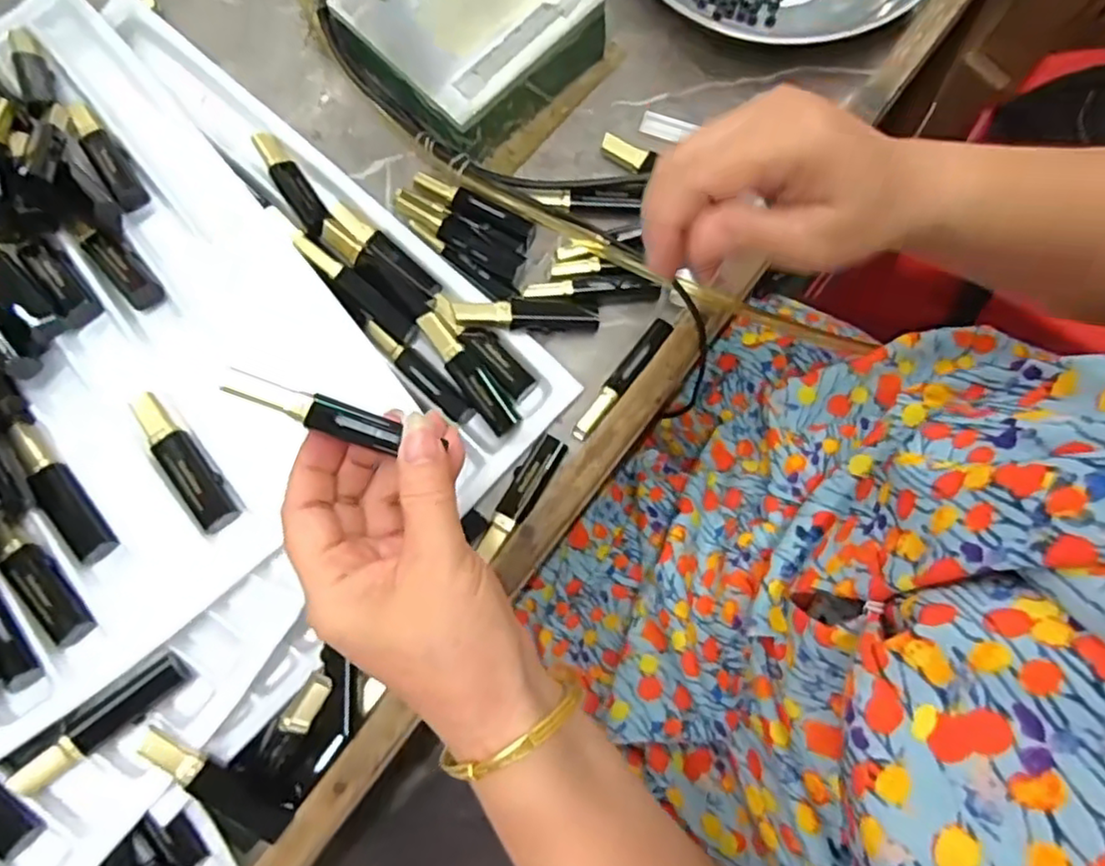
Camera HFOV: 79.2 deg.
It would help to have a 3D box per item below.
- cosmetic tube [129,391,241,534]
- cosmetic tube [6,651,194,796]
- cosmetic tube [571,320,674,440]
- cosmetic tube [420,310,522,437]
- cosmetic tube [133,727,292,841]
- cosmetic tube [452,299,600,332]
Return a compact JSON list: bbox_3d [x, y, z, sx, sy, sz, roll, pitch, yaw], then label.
[{"bbox_3d":[-0.190,0.014,0.341,0.020,0.014,0.084,-40,83,-7],"label":"cosmetic tube"},{"bbox_3d":[-0.222,0.144,0.332,0.084,0.024,0.017,-40,83,-7],"label":"cosmetic tube"},{"bbox_3d":[0.041,-0.032,0.394,0.013,0.013,0.087,38,82,6],"label":"cosmetic tube"},{"bbox_3d":[-0.050,-0.035,0.390,0.018,0.013,0.084,-40,83,-7],"label":"cosmetic tube"},{"bbox_3d":[-0.170,0.178,0.337,0.083,0.015,0.015,40,81,-10],"label":"cosmetic tube"},{"bbox_3d":[-0.015,-0.071,0.399,0.086,0.011,0.020,3,80,0],"label":"cosmetic tube"}]

